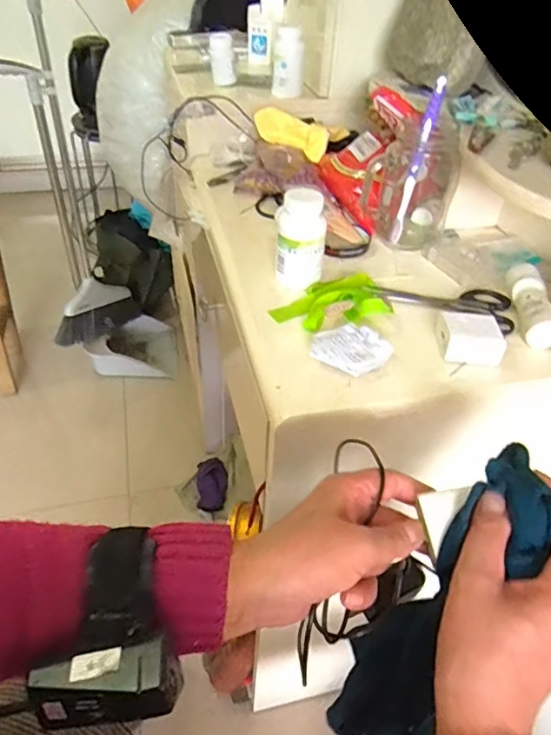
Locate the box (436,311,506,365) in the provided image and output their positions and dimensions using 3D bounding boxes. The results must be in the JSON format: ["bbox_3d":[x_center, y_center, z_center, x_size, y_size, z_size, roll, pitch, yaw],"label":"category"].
[{"bbox_3d":[0.185,-0.030,0.502,0.056,0.027,0.046,7,42,5],"label":"box"}]

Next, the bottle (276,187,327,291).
[{"bbox_3d":[0.023,-0.135,0.558,0.050,0.093,0.043,34,51,30],"label":"bottle"}]

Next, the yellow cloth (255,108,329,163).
[{"bbox_3d":[0.025,-0.358,0.808,0.112,0.050,0.032,22,46,20],"label":"yellow cloth"}]

